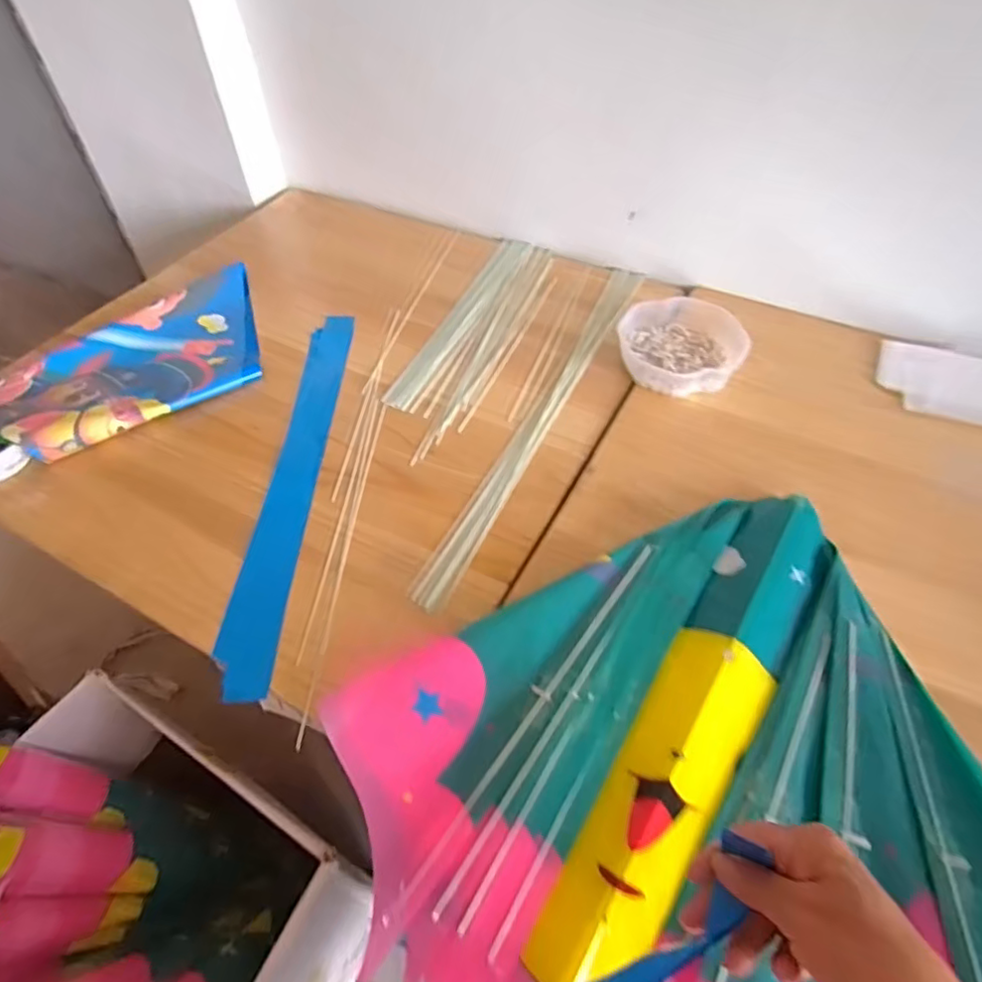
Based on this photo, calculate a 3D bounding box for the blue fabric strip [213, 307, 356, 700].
[{"bbox_3d":[-0.224,-0.031,0.690,0.055,0.011,0.543,1,50,-1],"label":"blue fabric strip"}]

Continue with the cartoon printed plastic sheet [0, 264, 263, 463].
[{"bbox_3d":[-0.512,-0.157,0.771,0.458,0.034,0.244,-31,55,-22],"label":"cartoon printed plastic sheet"}]

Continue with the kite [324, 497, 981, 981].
[{"bbox_3d":[0.144,0.236,0.435,0.458,0.031,0.450,-12,51,-8],"label":"kite"}]

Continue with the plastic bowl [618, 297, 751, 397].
[{"bbox_3d":[0.246,-0.192,0.771,0.144,0.052,0.154,-1,50,1],"label":"plastic bowl"}]

